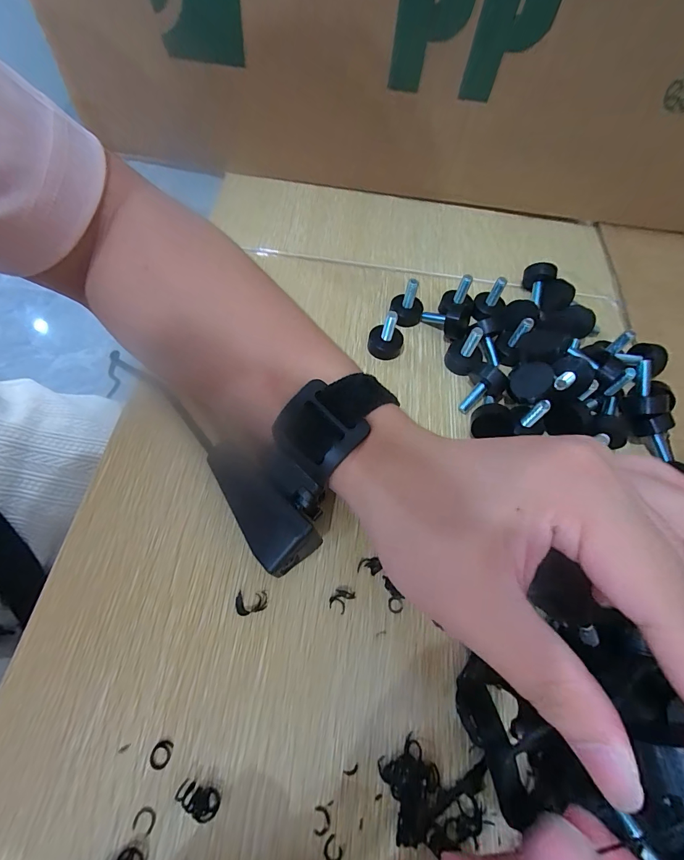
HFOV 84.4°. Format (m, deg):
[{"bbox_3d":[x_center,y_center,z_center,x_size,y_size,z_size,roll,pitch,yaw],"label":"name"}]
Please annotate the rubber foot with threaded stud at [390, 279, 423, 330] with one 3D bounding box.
[{"bbox_3d":[0.049,-0.095,0.278,0.024,0.034,0.024,14,62,3],"label":"rubber foot with threaded stud"}]

